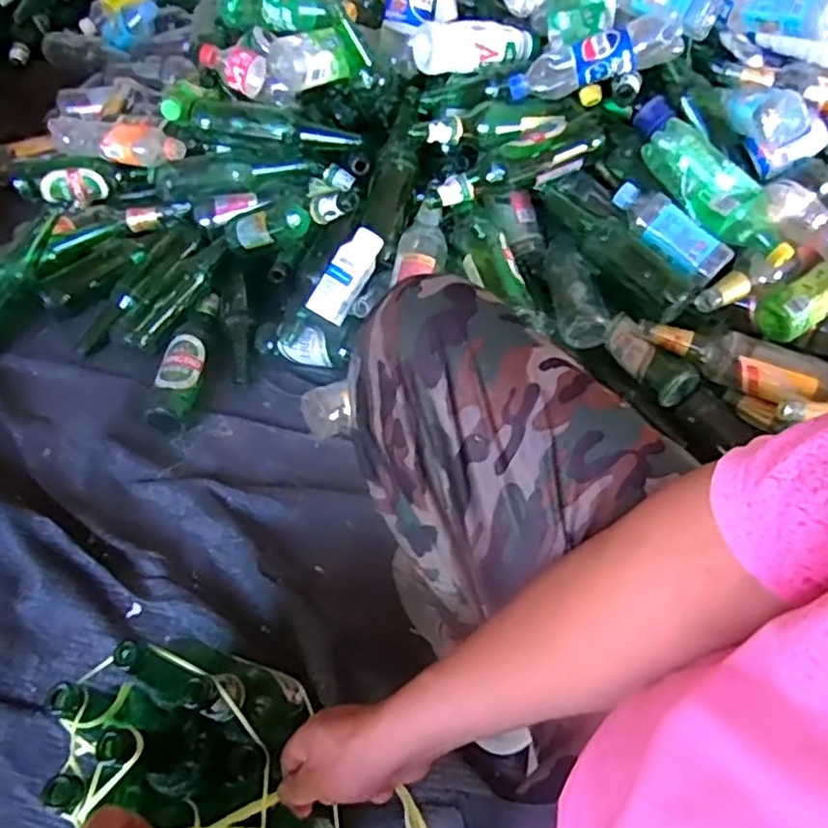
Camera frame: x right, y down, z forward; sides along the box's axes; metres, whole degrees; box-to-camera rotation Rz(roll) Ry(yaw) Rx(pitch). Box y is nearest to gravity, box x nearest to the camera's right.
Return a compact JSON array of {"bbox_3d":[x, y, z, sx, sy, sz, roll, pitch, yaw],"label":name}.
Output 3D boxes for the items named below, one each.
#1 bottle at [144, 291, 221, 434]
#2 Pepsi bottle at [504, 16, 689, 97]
[{"bbox_3d":[-0.333,-0.080,1.009,0.056,0.061,0.238,4,58,2],"label":"bottle"},{"bbox_3d":[0.242,-0.487,0.932,0.228,0.053,0.074,-12,57,14],"label":"Pepsi bottle"}]

